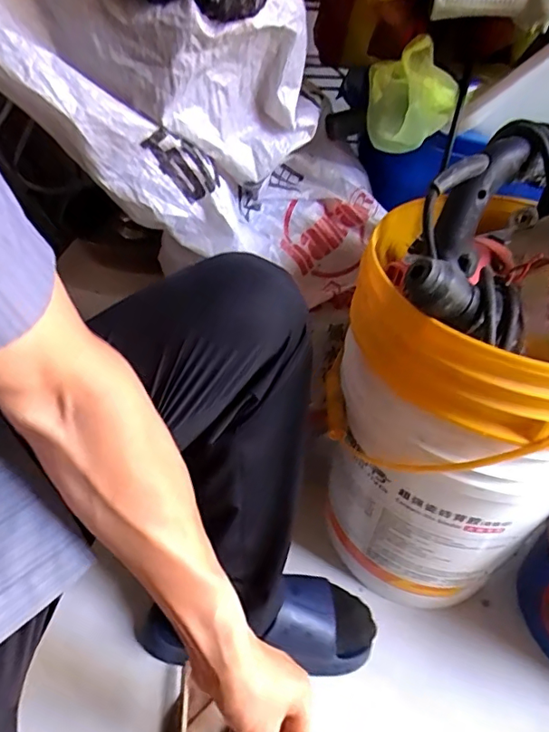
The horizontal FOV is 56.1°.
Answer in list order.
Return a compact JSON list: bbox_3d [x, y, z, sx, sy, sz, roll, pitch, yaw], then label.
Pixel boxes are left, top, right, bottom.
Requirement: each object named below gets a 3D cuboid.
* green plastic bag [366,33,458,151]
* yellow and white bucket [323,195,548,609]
[{"bbox_3d":[0.154,-0.305,0.576,0.092,0.103,0.093,16,44,12],"label":"green plastic bag"},{"bbox_3d":[0.226,0.059,0.623,0.291,0.447,0.302,27,47,22],"label":"yellow and white bucket"}]

